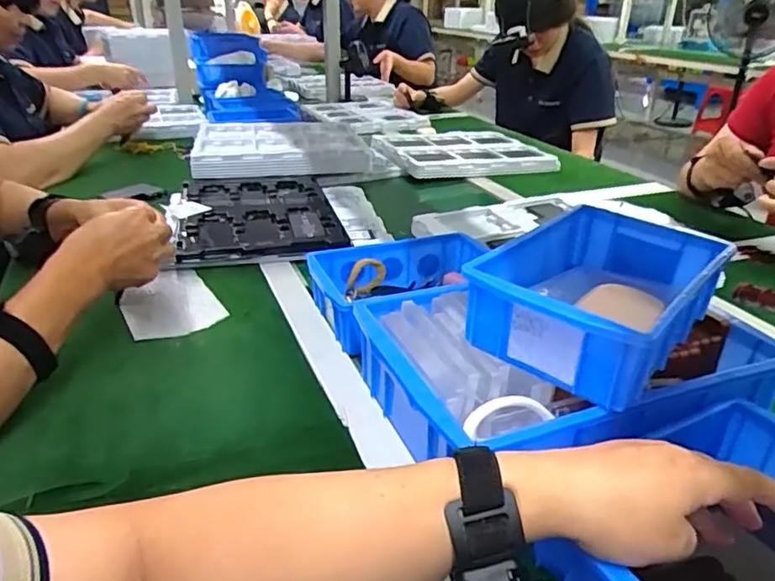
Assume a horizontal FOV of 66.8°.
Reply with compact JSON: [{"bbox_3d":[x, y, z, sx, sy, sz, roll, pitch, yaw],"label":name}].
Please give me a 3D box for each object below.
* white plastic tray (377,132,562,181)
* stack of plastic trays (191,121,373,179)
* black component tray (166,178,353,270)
[{"bbox_3d":[0.156,-0.312,1.294,0.340,0.031,0.353,-6,28,-12],"label":"white plastic tray"},{"bbox_3d":[-0.219,-0.282,1.175,0.318,0.053,0.298,-7,28,-15],"label":"stack of plastic trays"},{"bbox_3d":[-0.197,-0.117,0.899,0.223,0.021,0.323,-6,28,-13],"label":"black component tray"}]

